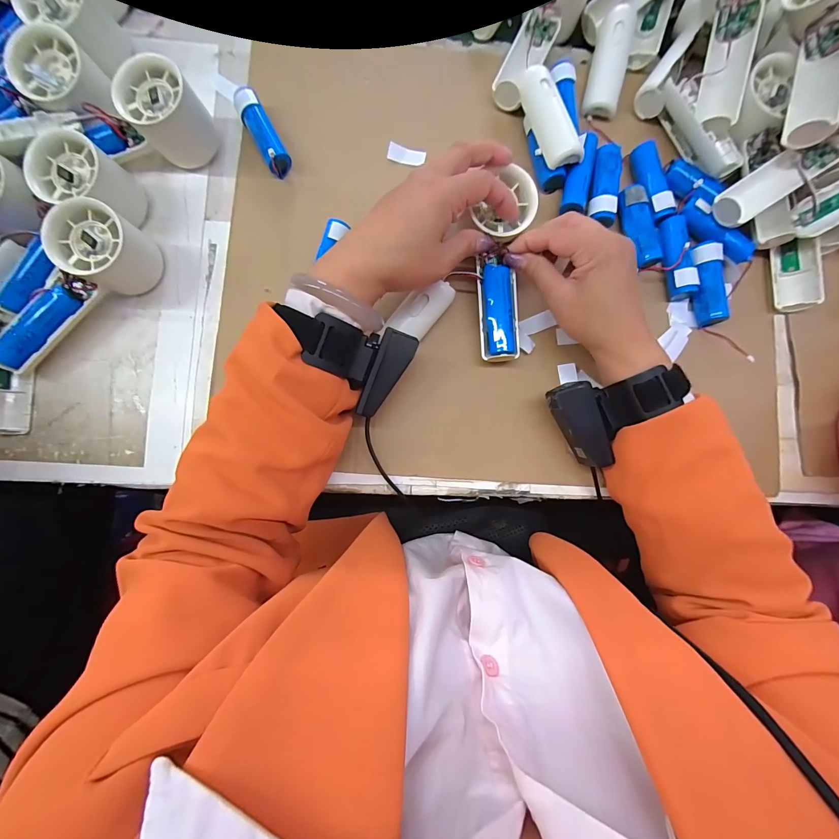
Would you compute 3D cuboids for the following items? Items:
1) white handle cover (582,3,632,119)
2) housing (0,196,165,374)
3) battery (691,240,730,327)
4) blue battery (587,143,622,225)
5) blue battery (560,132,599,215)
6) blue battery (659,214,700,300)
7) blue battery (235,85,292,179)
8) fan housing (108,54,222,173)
[{"bbox_3d":[0.181,-0.337,0.344,0.030,0.021,0.090,12,85,-1],"label":"white handle cover"},{"bbox_3d":[-0.282,-0.102,0.294,0.150,0.055,0.062,-42,88,-4],"label":"housing"},{"bbox_3d":[0.261,-0.124,0.333,0.024,0.020,0.075,-5,86,-2],"label":"battery"},{"bbox_3d":[0.169,-0.215,0.334,0.023,0.018,0.072,5,85,-1],"label":"blue battery"},{"bbox_3d":[0.145,-0.223,0.335,0.022,0.019,0.074,14,85,-1],"label":"blue battery"},{"bbox_3d":[0.234,-0.148,0.333,0.022,0.024,0.072,-7,86,-2],"label":"blue battery"},{"bbox_3d":[-0.142,-0.261,0.332,0.021,0.021,0.082,-29,87,-4],"label":"blue battery"},{"bbox_3d":[-0.212,-0.257,0.311,0.058,0.056,0.053,-31,87,-4],"label":"fan housing"}]

